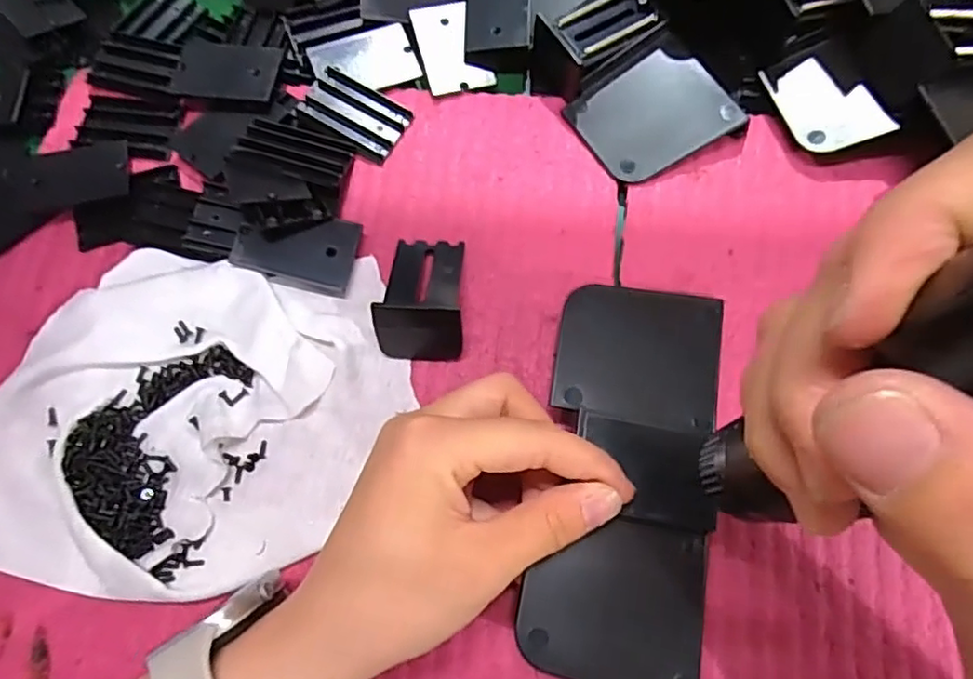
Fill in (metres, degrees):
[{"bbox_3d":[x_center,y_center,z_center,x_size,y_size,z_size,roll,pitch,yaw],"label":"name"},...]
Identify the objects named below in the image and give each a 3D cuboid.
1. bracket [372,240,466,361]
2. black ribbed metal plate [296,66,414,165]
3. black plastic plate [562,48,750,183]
[{"bbox_3d":[-0.030,-0.023,0.298,0.038,0.023,0.059,-1,70,2],"label":"bracket"},{"bbox_3d":[-0.070,-0.118,0.337,0.053,0.009,0.037,23,73,10],"label":"black ribbed metal plate"},{"bbox_3d":[0.085,-0.115,0.329,0.072,0.004,0.056,-30,80,4],"label":"black plastic plate"}]

